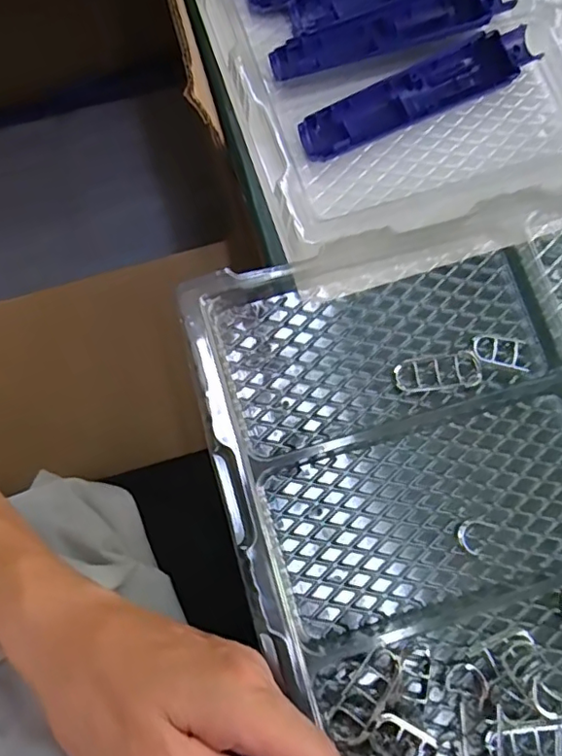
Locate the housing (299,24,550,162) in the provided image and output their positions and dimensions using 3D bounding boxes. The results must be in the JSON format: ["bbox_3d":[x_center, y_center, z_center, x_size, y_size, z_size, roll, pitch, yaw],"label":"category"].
[{"bbox_3d":[0.091,-0.191,0.383,0.167,0.017,0.037,-23,79,-6],"label":"housing"}]

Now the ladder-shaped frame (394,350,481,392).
[{"bbox_3d":[0.096,-0.003,0.346,0.052,0.007,0.021,-9,78,-4],"label":"ladder-shaped frame"}]

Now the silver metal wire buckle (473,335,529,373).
[{"bbox_3d":[0.135,-0.016,0.350,0.035,0.004,0.020,9,77,1],"label":"silver metal wire buckle"}]

